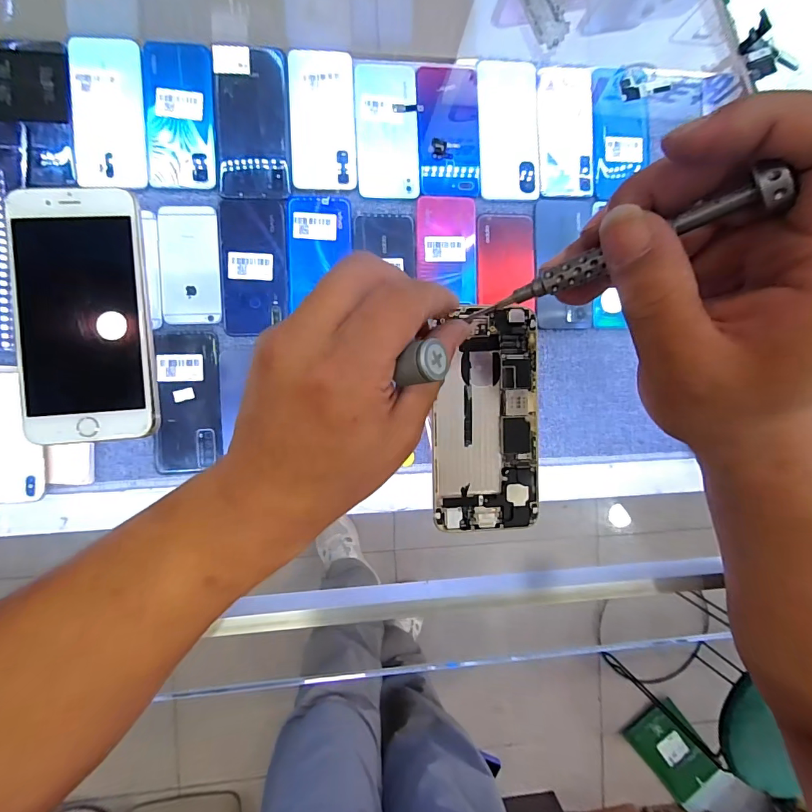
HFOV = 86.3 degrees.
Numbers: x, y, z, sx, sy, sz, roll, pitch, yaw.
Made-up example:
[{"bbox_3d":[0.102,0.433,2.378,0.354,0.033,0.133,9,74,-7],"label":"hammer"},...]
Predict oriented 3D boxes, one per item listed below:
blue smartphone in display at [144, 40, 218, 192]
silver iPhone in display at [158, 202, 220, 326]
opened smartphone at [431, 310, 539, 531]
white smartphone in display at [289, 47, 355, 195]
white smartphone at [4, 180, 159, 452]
[{"bbox_3d":[-0.259,-0.333,0.499,0.075,0.007,0.161,-1,92,-8],"label":"blue smartphone in display"},{"bbox_3d":[-0.252,-0.164,0.505,0.063,0.013,0.137,-2,93,-8],"label":"silver iPhone in display"},{"bbox_3d":[0.052,0.008,0.268,0.066,0.007,0.135,5,91,-8],"label":"opened smartphone"},{"bbox_3d":[-0.100,-0.342,0.518,0.077,0.005,0.162,-2,93,-8],"label":"white smartphone in display"},{"bbox_3d":[-0.173,-0.049,0.232,0.066,0.009,0.133,-5,92,-6],"label":"white smartphone"}]

